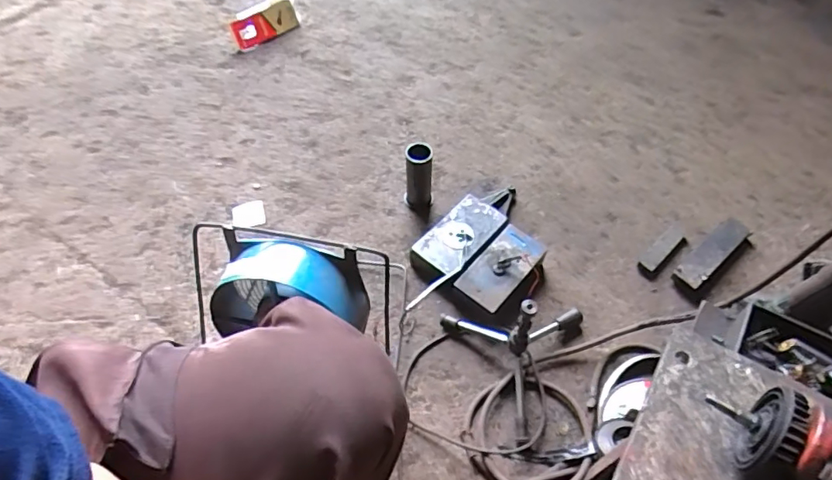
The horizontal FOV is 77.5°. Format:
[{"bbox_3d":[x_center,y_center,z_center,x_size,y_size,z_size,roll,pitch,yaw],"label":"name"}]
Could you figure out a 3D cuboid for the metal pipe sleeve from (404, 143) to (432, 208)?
[{"bbox_3d":[0.003,-0.117,0.969,0.052,0.140,0.046,-3,56,-3],"label":"metal pipe sleeve"}]

